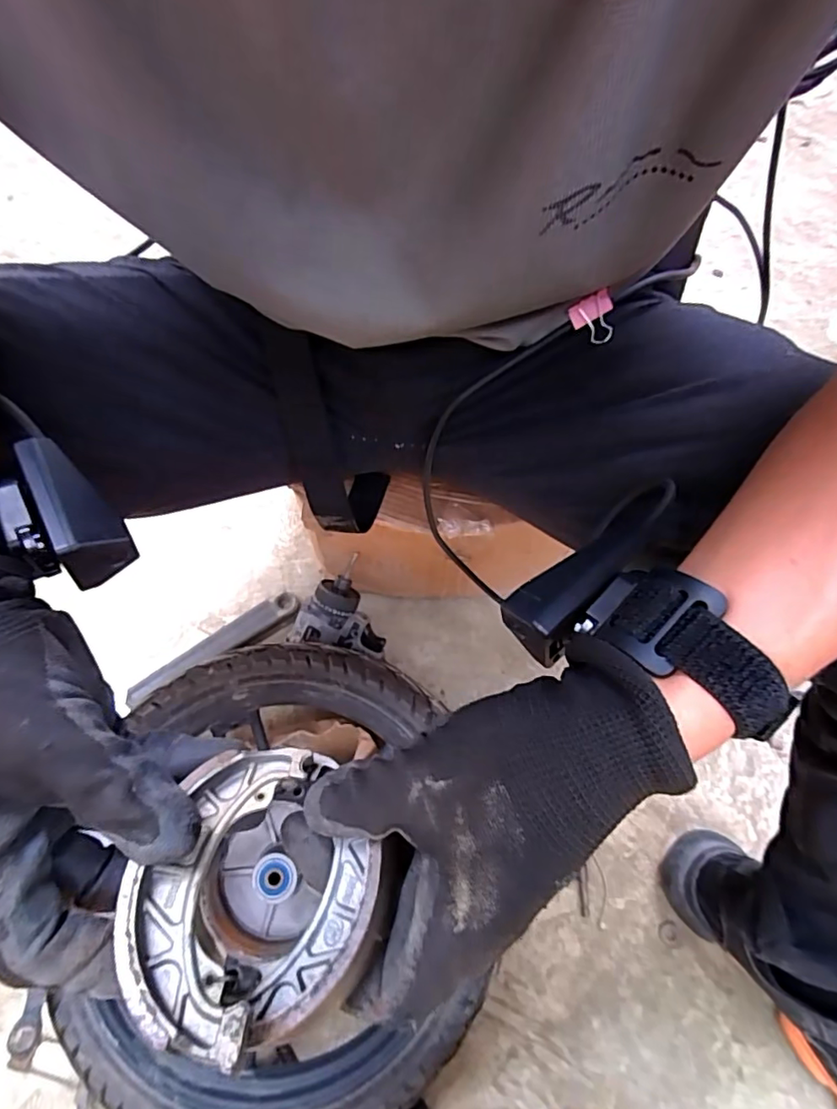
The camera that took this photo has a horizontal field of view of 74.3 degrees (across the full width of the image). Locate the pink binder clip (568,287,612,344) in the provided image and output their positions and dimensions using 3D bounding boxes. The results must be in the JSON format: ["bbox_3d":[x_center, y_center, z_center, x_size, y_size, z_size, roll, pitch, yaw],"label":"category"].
[{"bbox_3d":[0.106,-0.141,0.334,0.024,0.027,0.007,-25,25,16],"label":"pink binder clip"}]

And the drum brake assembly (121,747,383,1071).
[{"bbox_3d":[-0.063,0.120,0.201,0.088,0.031,0.088,13,46,-13],"label":"drum brake assembly"}]

